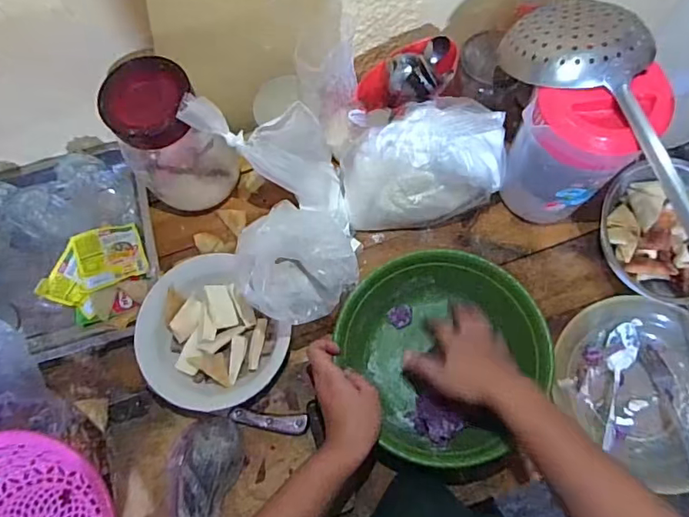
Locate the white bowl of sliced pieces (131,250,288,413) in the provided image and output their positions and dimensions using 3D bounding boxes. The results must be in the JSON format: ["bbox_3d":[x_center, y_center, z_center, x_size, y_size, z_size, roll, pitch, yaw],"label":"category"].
[{"bbox_3d":[-0.169,0.100,0.645,0.163,0.050,0.182,-40,75,-10],"label":"white bowl of sliced pieces"}]

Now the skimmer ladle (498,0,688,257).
[{"bbox_3d":[0.293,-0.098,0.476,0.118,0.049,0.391,-25,73,-6],"label":"skimmer ladle"}]

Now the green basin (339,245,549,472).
[{"bbox_3d":[0.120,0.114,0.620,0.215,0.099,0.229,-1,72,2],"label":"green basin"}]

